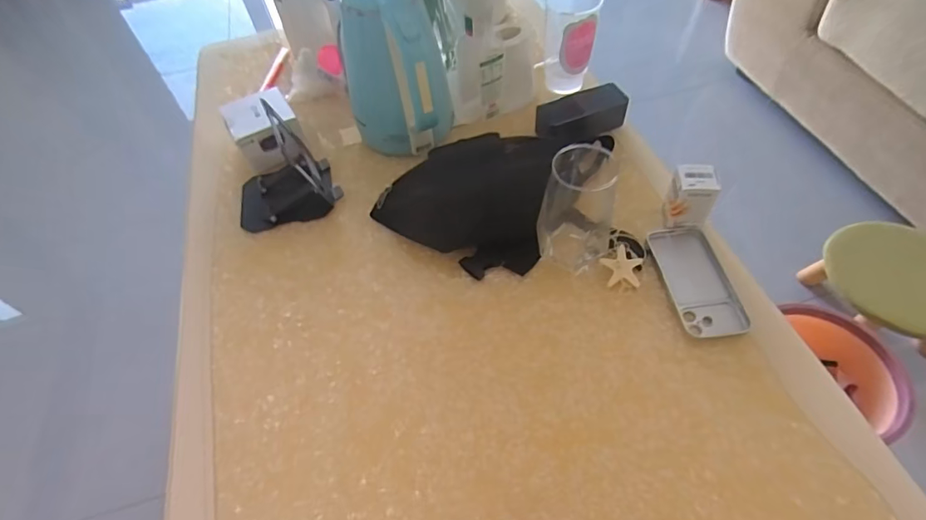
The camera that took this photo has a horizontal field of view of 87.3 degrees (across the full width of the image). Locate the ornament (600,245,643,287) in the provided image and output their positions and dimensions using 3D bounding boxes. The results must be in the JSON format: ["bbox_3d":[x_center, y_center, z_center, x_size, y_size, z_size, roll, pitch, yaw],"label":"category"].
[{"bbox_3d":[0.195,0.008,0.596,0.048,0.007,0.050,0,76,8],"label":"ornament"}]

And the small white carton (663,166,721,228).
[{"bbox_3d":[0.287,-0.078,0.614,0.051,0.076,0.042,14,57,16],"label":"small white carton"}]

